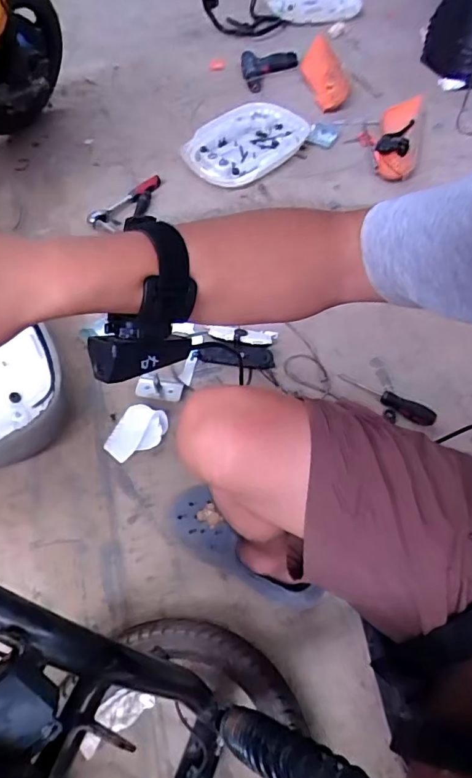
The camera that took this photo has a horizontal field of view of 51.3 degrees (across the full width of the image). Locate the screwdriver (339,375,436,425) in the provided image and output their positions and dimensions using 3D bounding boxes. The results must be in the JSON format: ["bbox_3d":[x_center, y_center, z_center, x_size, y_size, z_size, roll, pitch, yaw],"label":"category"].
[{"bbox_3d":[0.302,0.015,0.988,0.202,0.026,0.039,34,62,21],"label":"screwdriver"}]

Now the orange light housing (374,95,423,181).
[{"bbox_3d":[0.513,-0.790,1.545,0.134,0.068,0.408,12,56,9],"label":"orange light housing"}]

